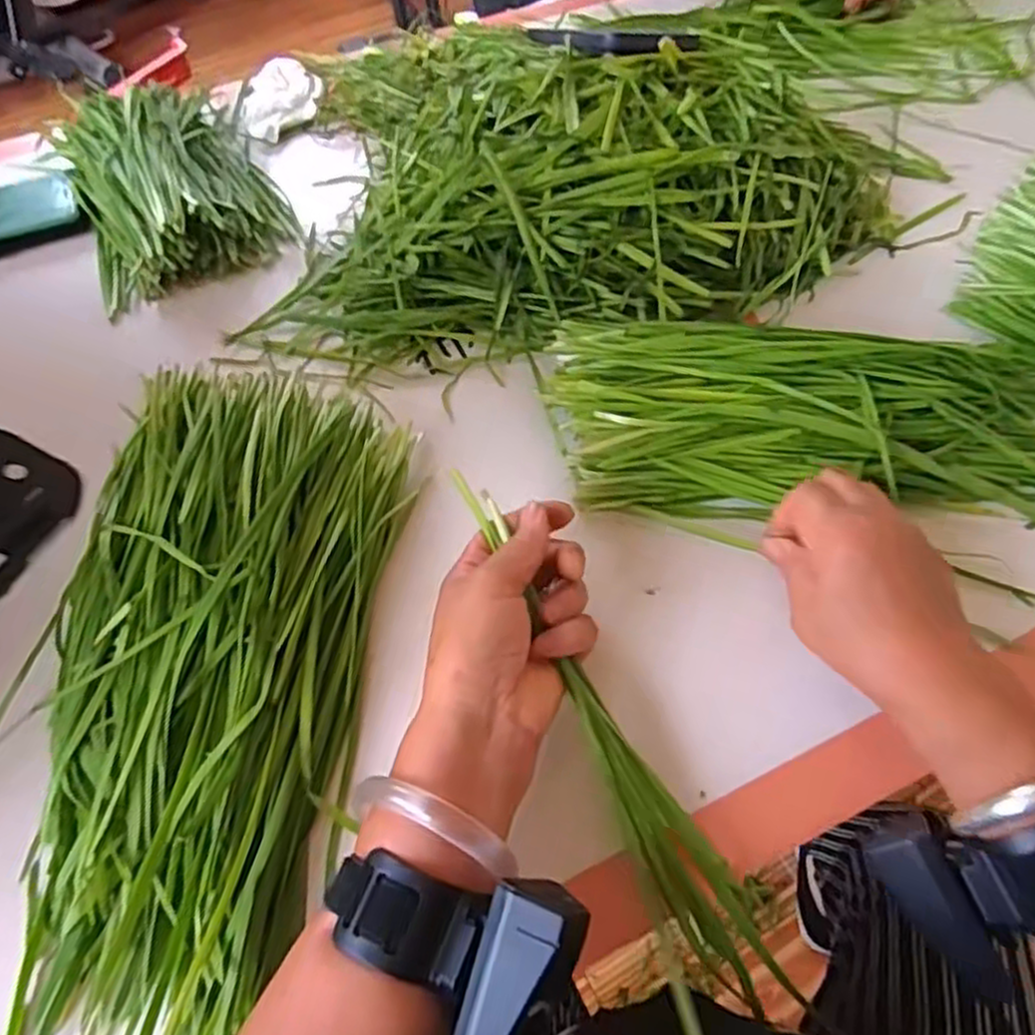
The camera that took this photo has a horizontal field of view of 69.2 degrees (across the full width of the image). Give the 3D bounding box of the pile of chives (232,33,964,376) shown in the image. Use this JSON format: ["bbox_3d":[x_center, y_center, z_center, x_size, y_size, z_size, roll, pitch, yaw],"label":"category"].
[{"bbox_3d":[0.064,-0.269,0.557,0.474,0.111,0.310,-2,58,2],"label":"pile of chives"}]

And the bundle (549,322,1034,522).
[{"bbox_3d":[0.204,-0.064,0.443,0.354,0.049,0.105,-1,58,2],"label":"bundle"}]

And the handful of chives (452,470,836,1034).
[{"bbox_3d":[0.036,0.099,0.353,0.056,0.033,0.287,-25,73,-12],"label":"handful of chives"}]

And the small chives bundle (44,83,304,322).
[{"bbox_3d":[-0.287,-0.284,0.605,0.149,0.054,0.247,-26,60,-13],"label":"small chives bundle"}]

